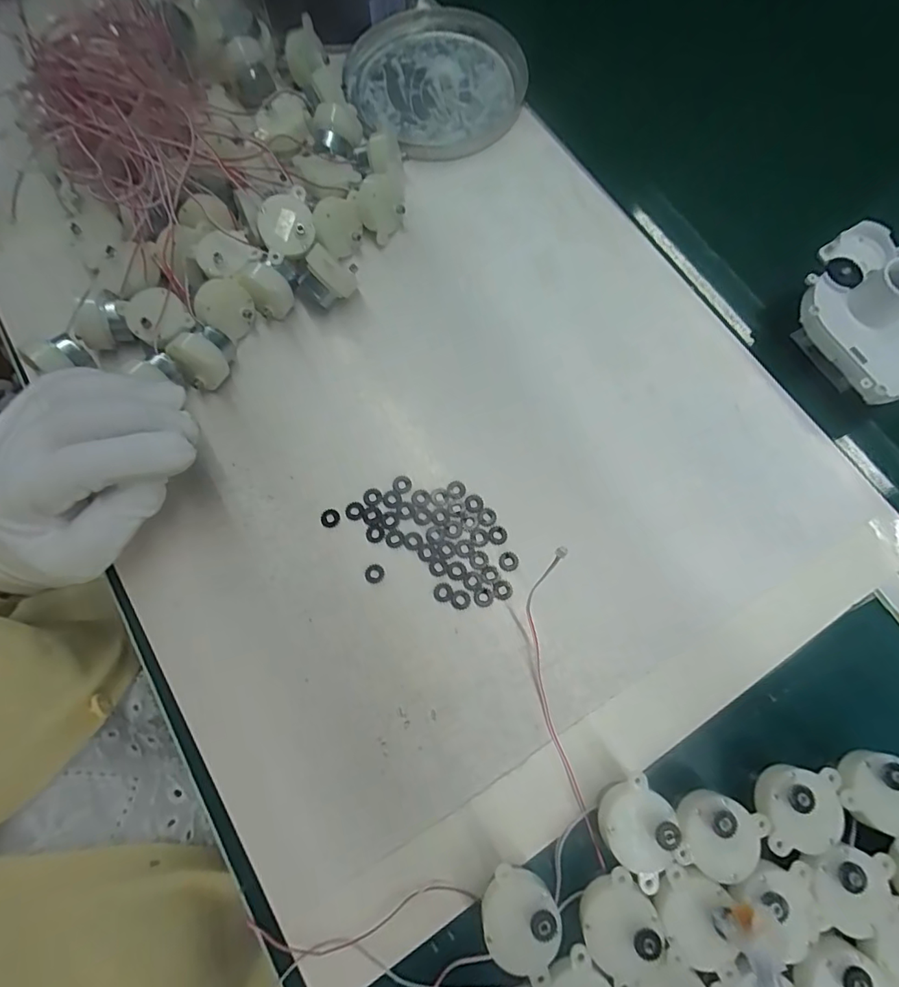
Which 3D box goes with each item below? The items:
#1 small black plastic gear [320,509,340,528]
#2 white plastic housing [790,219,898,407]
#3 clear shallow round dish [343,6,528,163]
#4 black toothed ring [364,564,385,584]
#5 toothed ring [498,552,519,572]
[{"bbox_3d":[-0.067,0.014,0.269,0.011,0.004,0.010,0,74,0],"label":"small black plastic gear"},{"bbox_3d":[0.245,-0.102,0.277,0.068,0.053,0.100,-23,75,-6],"label":"white plastic housing"},{"bbox_3d":[-0.010,-0.304,0.352,0.127,0.017,0.139,0,74,0],"label":"clear shallow round dish"},{"bbox_3d":[-0.041,0.044,0.261,0.010,0.004,0.011,0,74,0],"label":"black toothed ring"},{"bbox_3d":[0.033,0.037,0.262,0.011,0.004,0.010,0,74,0],"label":"toothed ring"}]

